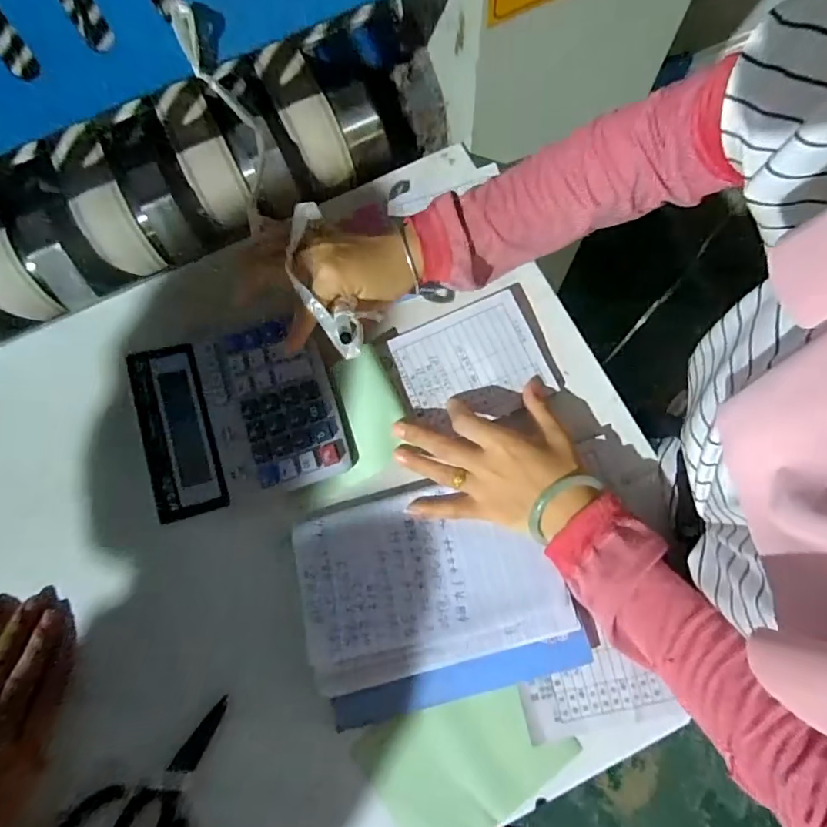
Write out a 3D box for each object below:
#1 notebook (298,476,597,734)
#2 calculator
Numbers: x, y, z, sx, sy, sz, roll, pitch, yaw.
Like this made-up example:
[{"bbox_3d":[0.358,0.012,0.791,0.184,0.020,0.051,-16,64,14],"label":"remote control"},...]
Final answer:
[{"bbox_3d":[0.015,0.139,0.399,0.205,0.026,0.165,-14,74,-2],"label":"notebook"},{"bbox_3d":[-0.149,-0.001,0.433,0.164,0.020,0.147,-16,74,-3],"label":"calculator"}]

